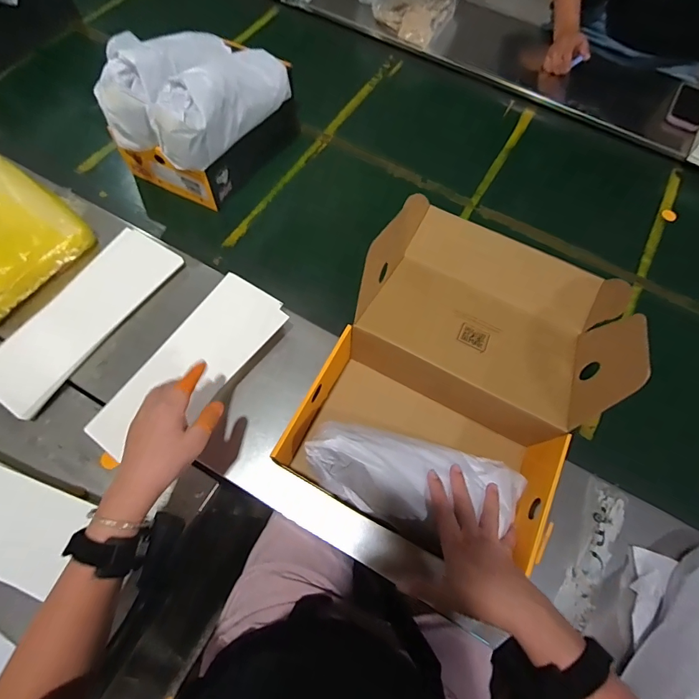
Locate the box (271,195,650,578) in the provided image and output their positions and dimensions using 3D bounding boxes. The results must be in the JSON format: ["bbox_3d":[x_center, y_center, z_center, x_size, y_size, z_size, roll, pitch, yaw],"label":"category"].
[{"bbox_3d":[0.171,0.020,0.595,0.340,0.180,0.508,27,68,9],"label":"box"}]

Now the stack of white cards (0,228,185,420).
[{"bbox_3d":[-0.424,-0.058,0.650,0.123,0.012,0.327,33,68,7],"label":"stack of white cards"}]

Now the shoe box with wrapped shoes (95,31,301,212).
[{"bbox_3d":[-0.259,-0.443,0.740,0.219,0.212,0.323,33,69,11],"label":"shoe box with wrapped shoes"}]

